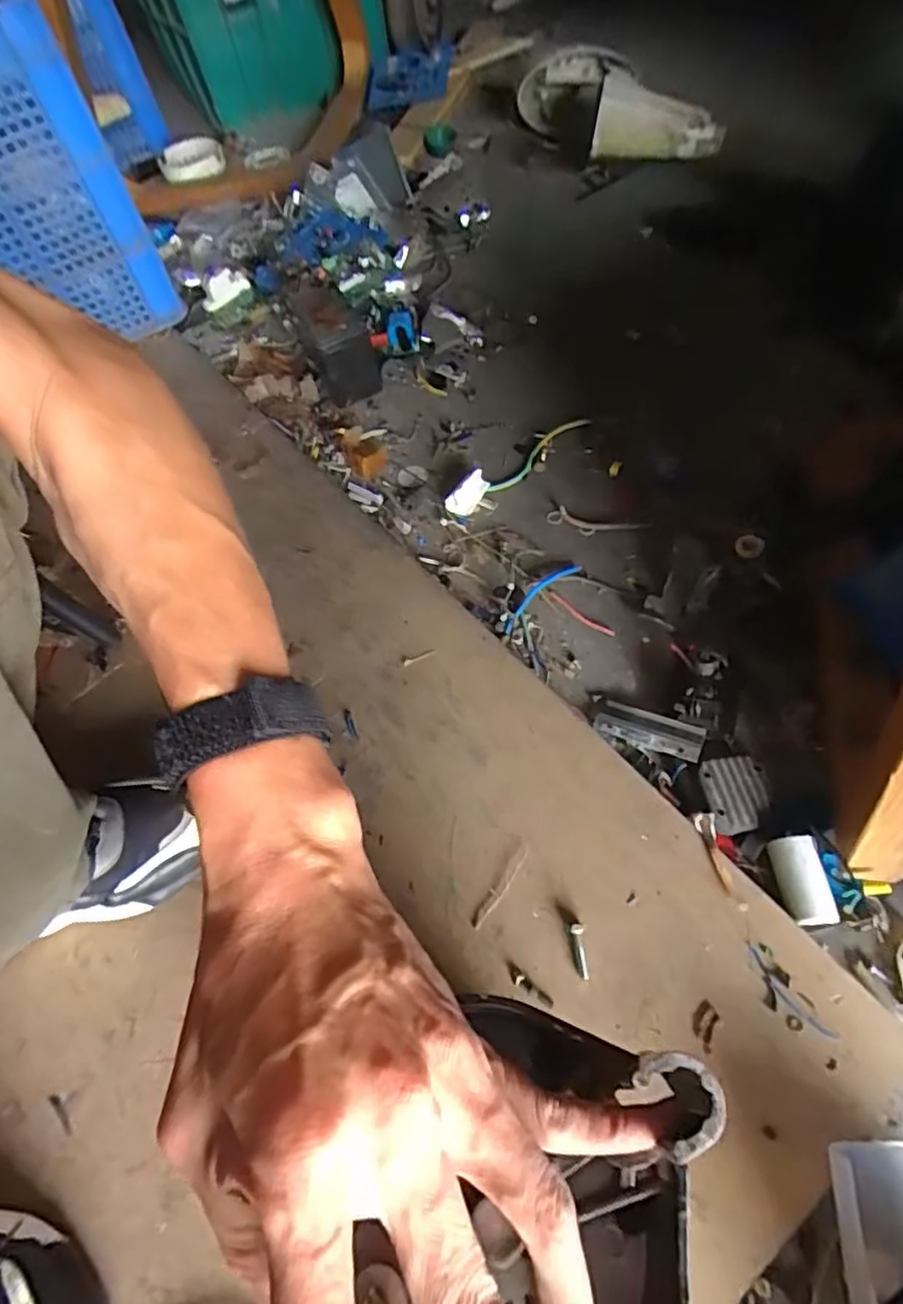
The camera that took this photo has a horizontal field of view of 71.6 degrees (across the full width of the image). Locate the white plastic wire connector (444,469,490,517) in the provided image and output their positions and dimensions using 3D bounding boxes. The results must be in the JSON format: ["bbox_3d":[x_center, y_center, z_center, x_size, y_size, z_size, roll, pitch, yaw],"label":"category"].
[{"bbox_3d":[0.019,-0.174,0.686,0.029,0.030,0.054,30,69,24],"label":"white plastic wire connector"}]

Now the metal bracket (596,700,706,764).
[{"bbox_3d":[0.164,0.065,0.521,0.086,0.013,0.031,16,61,31],"label":"metal bracket"}]

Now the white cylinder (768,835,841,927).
[{"bbox_3d":[0.248,0.162,0.443,0.028,0.024,0.058,-13,59,2],"label":"white cylinder"}]

